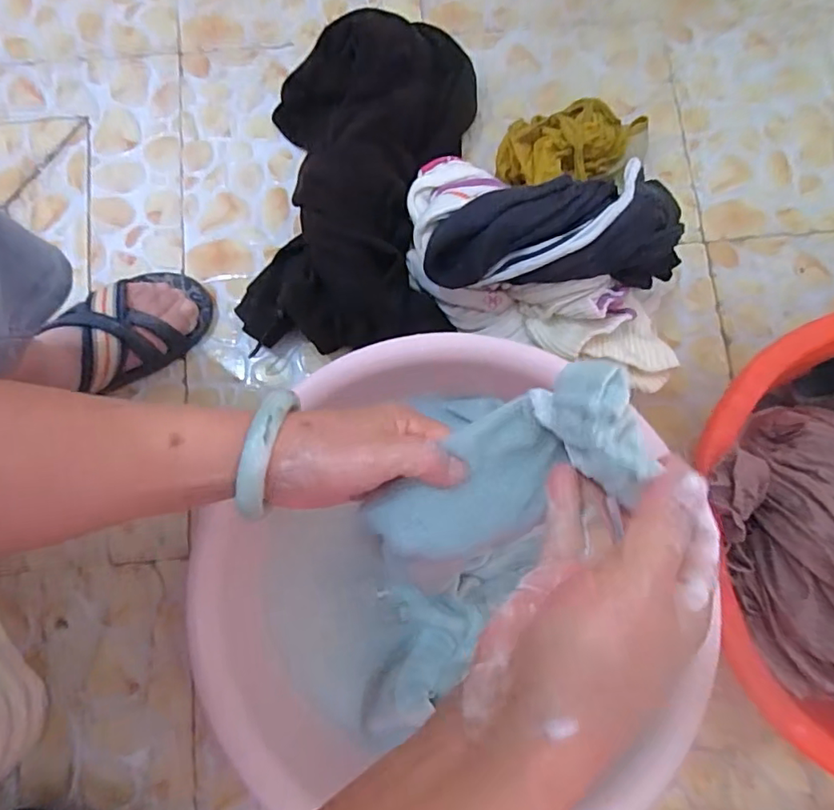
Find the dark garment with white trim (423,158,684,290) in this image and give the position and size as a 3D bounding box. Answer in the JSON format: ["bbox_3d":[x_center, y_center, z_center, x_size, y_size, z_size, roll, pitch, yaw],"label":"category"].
[{"bbox_3d":[0.123,-0.144,0.482,0.230,0.060,0.093,-13,81,-4],"label":"dark garment with white trim"}]

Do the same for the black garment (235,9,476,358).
[{"bbox_3d":[-0.064,-0.249,0.605,0.221,0.084,0.389,6,80,1],"label":"black garment"}]

